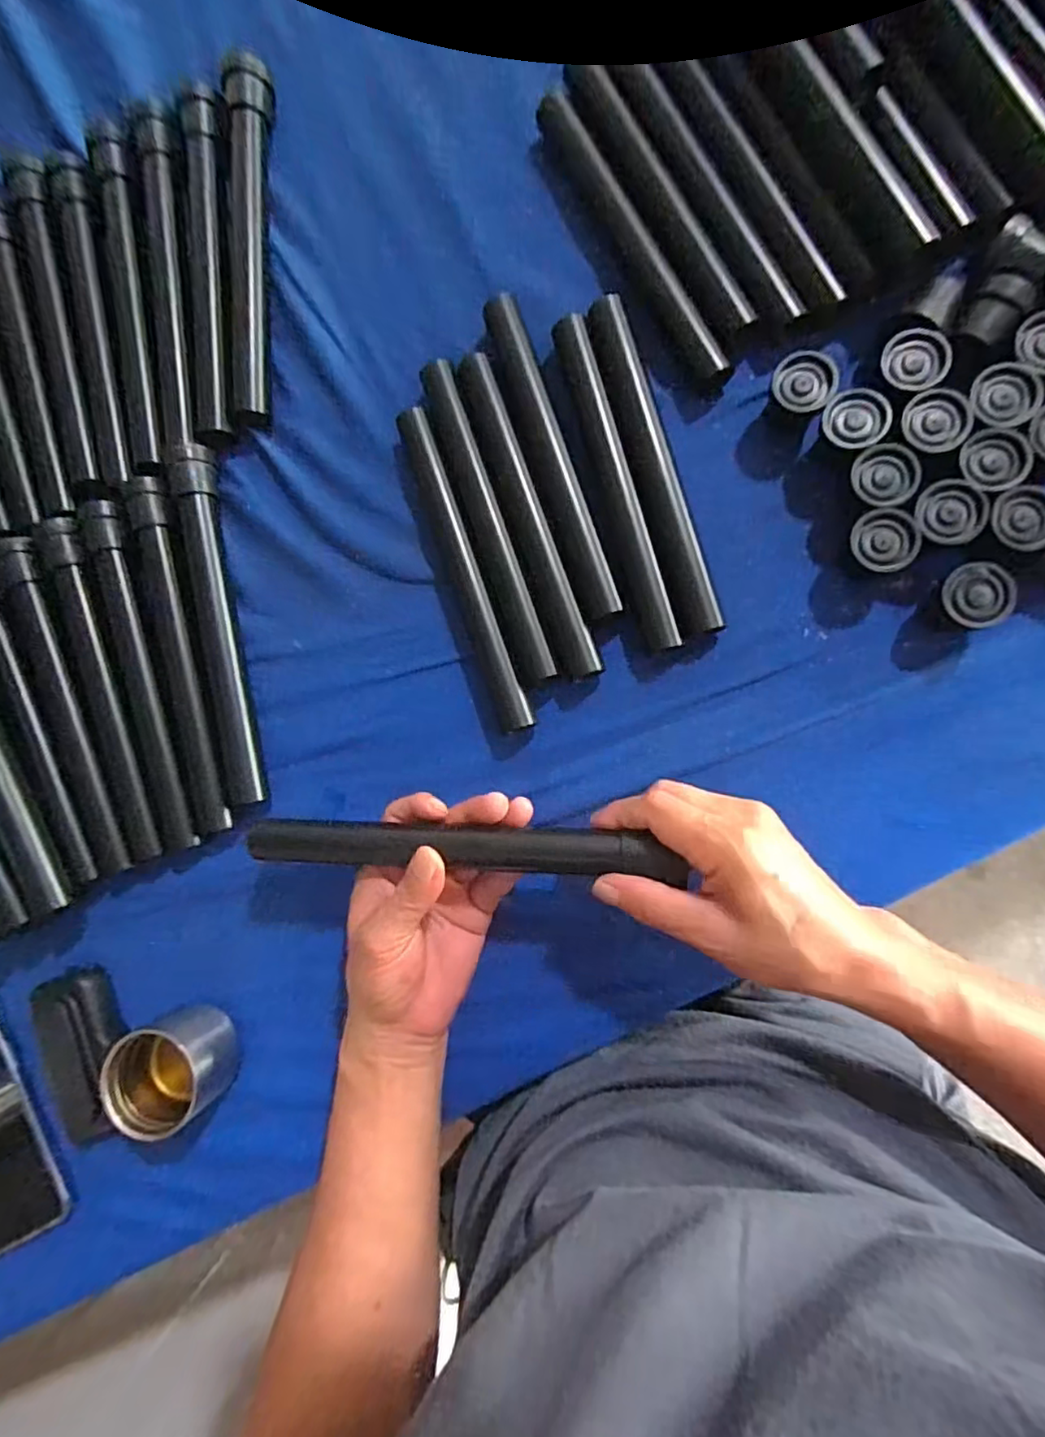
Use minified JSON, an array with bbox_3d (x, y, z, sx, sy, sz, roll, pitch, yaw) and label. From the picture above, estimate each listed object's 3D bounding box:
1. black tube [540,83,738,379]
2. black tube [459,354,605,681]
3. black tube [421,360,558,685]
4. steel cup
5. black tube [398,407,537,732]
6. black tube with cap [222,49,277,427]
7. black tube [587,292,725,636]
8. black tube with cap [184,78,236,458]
[{"bbox_3d":[0.070,-0.307,0.386,0.024,0.020,0.214,-30,82,6],"label":"black tube"},{"bbox_3d":[0.004,-0.130,0.391,0.026,0.018,0.219,-20,83,7],"label":"black tube"},{"bbox_3d":[-0.023,-0.127,0.394,0.024,0.019,0.216,-19,84,7],"label":"black tube"},{"bbox_3d":[-0.220,0.220,0.383,0.051,0.059,0.061,-34,82,5],"label":"steel cup"},{"bbox_3d":[-0.037,-0.097,0.395,0.019,0.020,0.220,-20,83,7],"label":"black tube"},{"bbox_3d":[-0.192,-0.335,0.424,0.025,0.027,0.253,0,86,9],"label":"black tube with cap"},{"bbox_3d":[0.082,-0.158,0.380,0.023,0.018,0.220,-17,84,7],"label":"black tube"},{"bbox_3d":[-0.221,-0.314,0.422,0.028,0.021,0.244,-2,86,9],"label":"black tube with cap"}]

